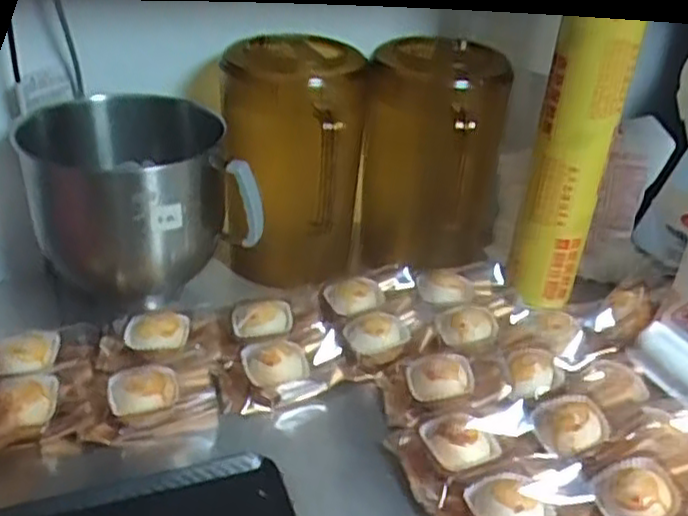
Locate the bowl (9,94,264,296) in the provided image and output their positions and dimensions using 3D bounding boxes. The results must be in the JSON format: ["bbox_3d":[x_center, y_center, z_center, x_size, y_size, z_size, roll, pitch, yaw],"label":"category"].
[{"bbox_3d":[-0.249,-0.068,0.881,0.235,0.202,0.235,5,31,-3],"label":"bowl"}]

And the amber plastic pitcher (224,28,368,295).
[{"bbox_3d":[-0.068,-0.104,0.925,0.164,0.309,0.181,4,31,-5],"label":"amber plastic pitcher"}]

